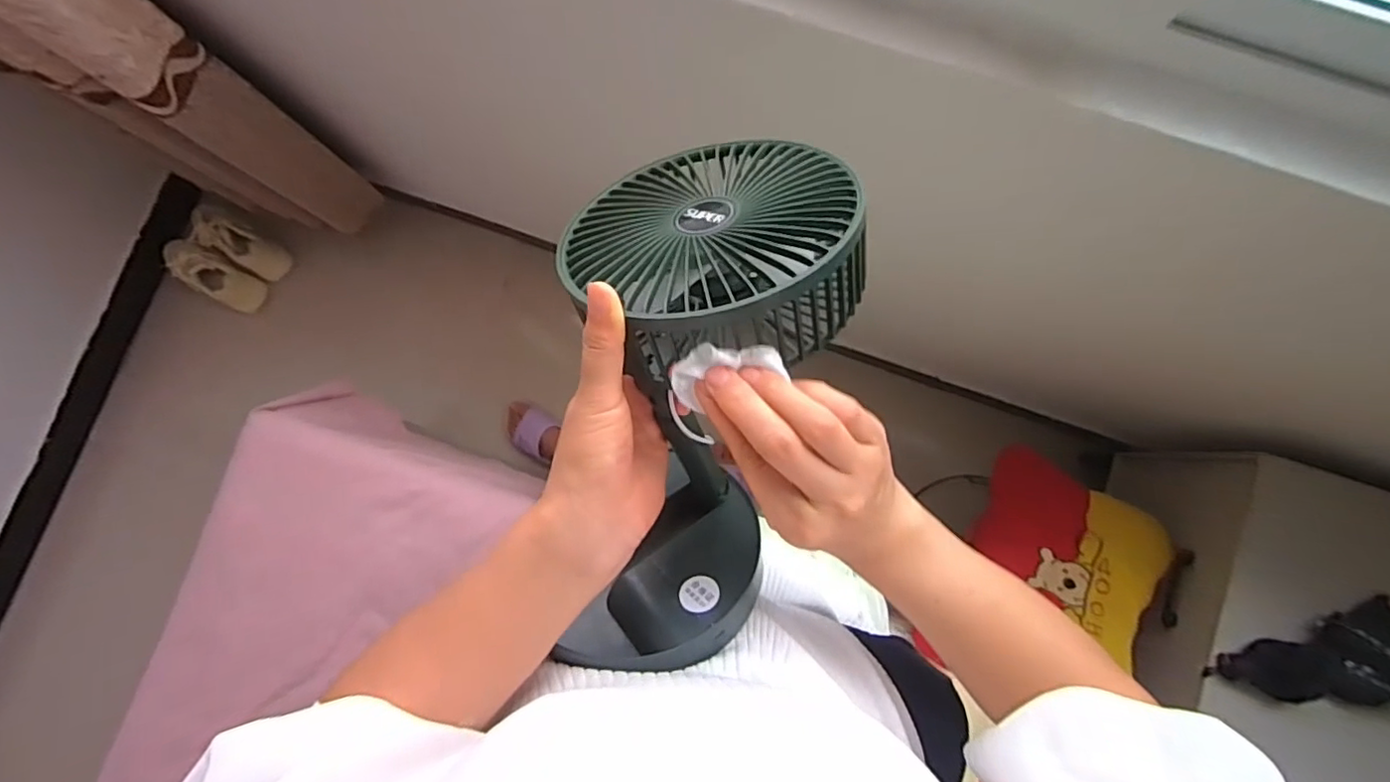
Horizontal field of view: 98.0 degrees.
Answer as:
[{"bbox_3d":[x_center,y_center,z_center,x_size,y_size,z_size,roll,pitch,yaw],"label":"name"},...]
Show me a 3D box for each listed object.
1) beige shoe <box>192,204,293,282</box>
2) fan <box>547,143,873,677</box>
[{"bbox_3d":[-1.045,-0.343,1.382,0.226,0.073,0.088,33,86,-17],"label":"beige shoe"},{"bbox_3d":[0.001,0.010,0.342,0.152,0.119,0.302,7,103,3],"label":"fan"}]

